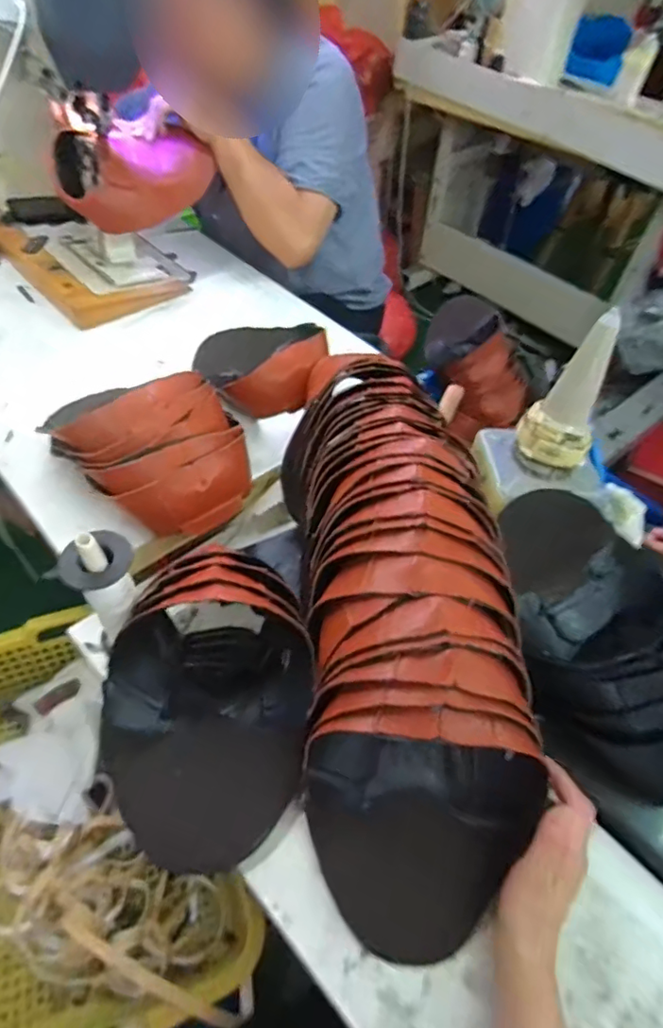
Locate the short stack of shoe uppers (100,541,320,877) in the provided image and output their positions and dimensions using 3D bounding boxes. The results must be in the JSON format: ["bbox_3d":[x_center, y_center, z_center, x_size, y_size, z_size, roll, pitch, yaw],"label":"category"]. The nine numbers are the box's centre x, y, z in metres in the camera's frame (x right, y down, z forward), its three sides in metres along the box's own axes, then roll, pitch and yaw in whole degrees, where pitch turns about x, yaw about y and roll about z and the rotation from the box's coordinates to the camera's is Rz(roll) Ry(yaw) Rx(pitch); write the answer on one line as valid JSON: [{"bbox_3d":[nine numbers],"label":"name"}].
[{"bbox_3d":[-0.108,0.156,0.491,0.168,0.109,0.257,8,52,2],"label":"short stack of shoe uppers"}]

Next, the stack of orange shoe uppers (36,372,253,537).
[{"bbox_3d":[-0.176,-0.055,0.602,0.170,0.137,0.150,-31,60,-25],"label":"stack of orange shoe uppers"}]

